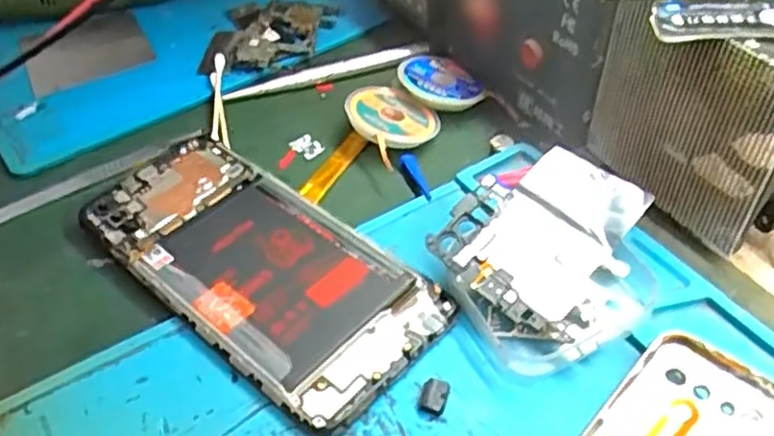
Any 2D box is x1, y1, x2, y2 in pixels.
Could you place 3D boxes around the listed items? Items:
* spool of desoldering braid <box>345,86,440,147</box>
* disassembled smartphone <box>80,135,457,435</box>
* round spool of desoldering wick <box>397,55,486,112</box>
[{"bbox_3d":[0.002,-0.048,0.339,0.039,0.013,0.036,-3,47,4],"label":"spool of desoldering braid"},{"bbox_3d":[-0.054,0.016,0.286,0.155,0.010,0.070,32,58,31],"label":"disassembled smartphone"},{"bbox_3d":[0.025,-0.068,0.356,0.040,0.008,0.040,6,42,-6],"label":"round spool of desoldering wick"}]

